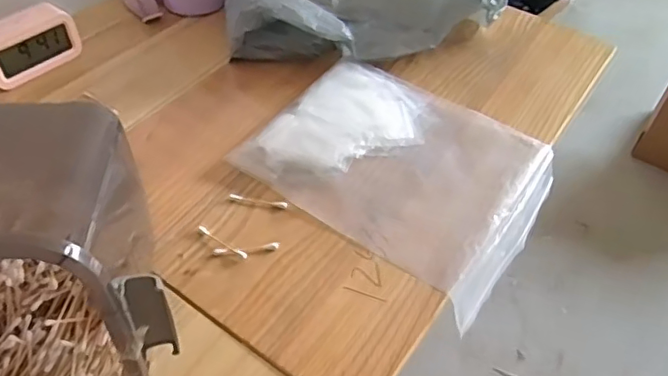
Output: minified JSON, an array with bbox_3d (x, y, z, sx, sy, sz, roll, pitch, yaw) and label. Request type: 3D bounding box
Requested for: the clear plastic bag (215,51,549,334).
[{"bbox_3d":[0.096,-0.027,0.758,0.351,0.080,0.301,29,54,22],"label":"clear plastic bag"}]

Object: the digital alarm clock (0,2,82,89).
[{"bbox_3d":[-0.452,-0.209,0.830,0.063,0.081,0.138,30,54,22],"label":"digital alarm clock"}]

